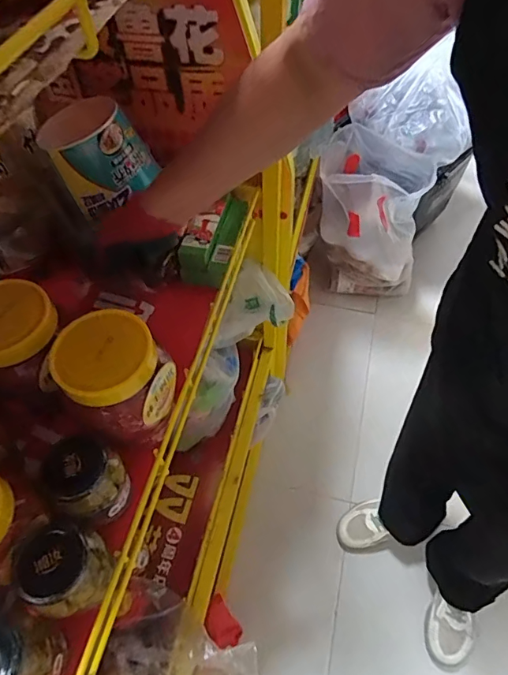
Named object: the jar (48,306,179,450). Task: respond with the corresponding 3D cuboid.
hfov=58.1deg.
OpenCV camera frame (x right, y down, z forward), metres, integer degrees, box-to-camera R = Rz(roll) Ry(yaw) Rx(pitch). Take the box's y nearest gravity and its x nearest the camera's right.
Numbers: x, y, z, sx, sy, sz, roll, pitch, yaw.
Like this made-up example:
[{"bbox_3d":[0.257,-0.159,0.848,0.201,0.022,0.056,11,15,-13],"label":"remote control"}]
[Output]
[{"bbox_3d":[-0.136,0.049,0.475,0.095,0.129,0.094,-1,55,1],"label":"jar"}]

